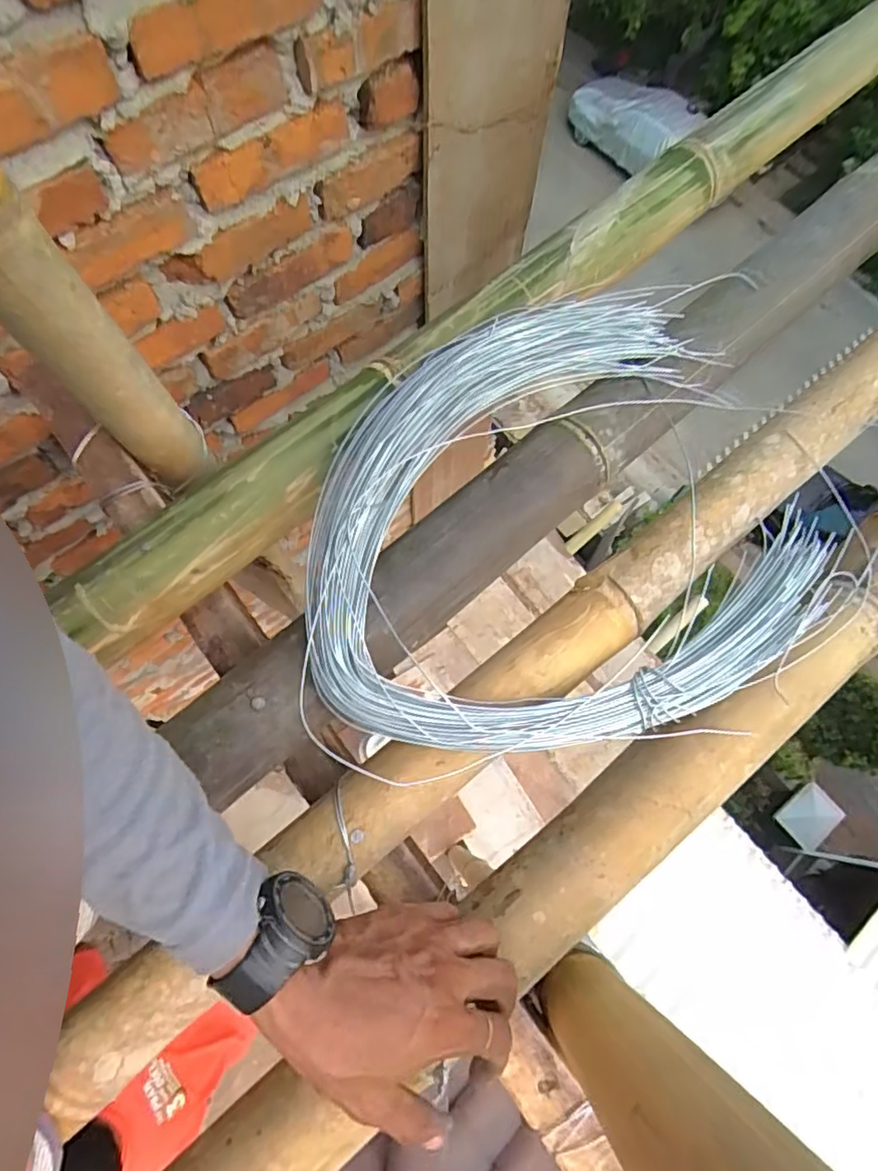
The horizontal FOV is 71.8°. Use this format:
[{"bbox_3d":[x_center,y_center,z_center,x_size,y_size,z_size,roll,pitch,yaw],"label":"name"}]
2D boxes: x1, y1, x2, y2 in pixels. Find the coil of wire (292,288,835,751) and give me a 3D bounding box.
[{"bbox_3d":[0.095,-0.066,0.461,0.404,0.053,0.354,-11,73,-5],"label":"coil of wire"}]

